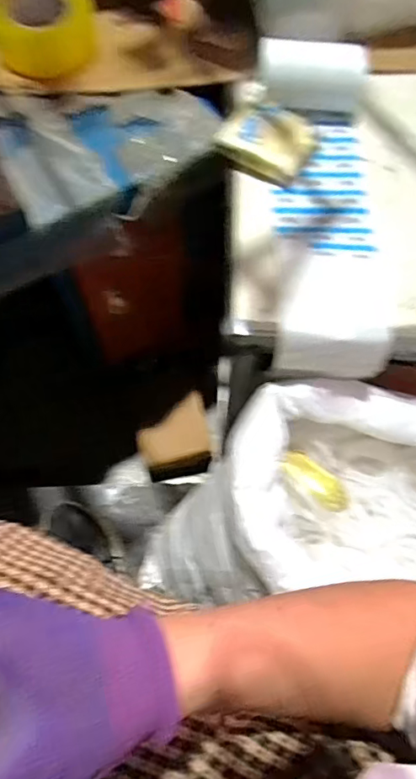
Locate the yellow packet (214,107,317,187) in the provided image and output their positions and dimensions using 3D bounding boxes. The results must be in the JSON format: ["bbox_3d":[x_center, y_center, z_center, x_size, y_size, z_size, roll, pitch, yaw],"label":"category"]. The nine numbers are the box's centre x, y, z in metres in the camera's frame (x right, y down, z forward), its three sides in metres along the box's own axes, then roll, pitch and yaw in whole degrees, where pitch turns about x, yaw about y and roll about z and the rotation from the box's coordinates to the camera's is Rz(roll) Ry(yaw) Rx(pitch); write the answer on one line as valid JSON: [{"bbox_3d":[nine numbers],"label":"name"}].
[{"bbox_3d":[0.067,-0.281,0.594,0.096,0.034,0.082,32,70,10],"label":"yellow packet"}]

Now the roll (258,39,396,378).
[{"bbox_3d":[0.126,-0.197,0.564,0.115,0.110,0.355,0,68,-3],"label":"roll"}]

